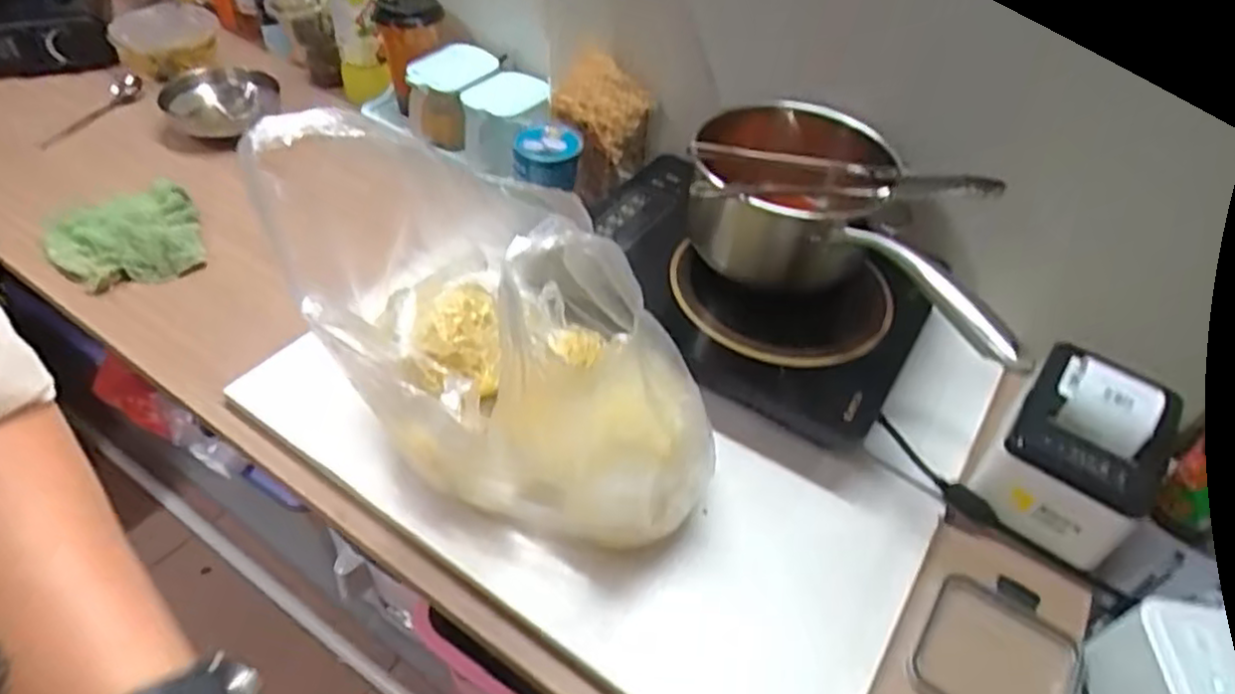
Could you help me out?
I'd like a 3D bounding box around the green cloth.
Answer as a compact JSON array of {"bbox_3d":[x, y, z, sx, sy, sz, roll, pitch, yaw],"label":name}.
[{"bbox_3d":[-0.525,-0.114,0.769,0.140,0.037,0.149,-25,52,-30],"label":"green cloth"}]

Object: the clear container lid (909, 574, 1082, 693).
[{"bbox_3d":[0.273,0.230,0.518,0.102,0.010,0.145,29,47,22],"label":"clear container lid"}]

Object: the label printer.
[{"bbox_3d":[0.376,0.079,0.585,0.112,0.109,0.142,33,49,25],"label":"label printer"}]

